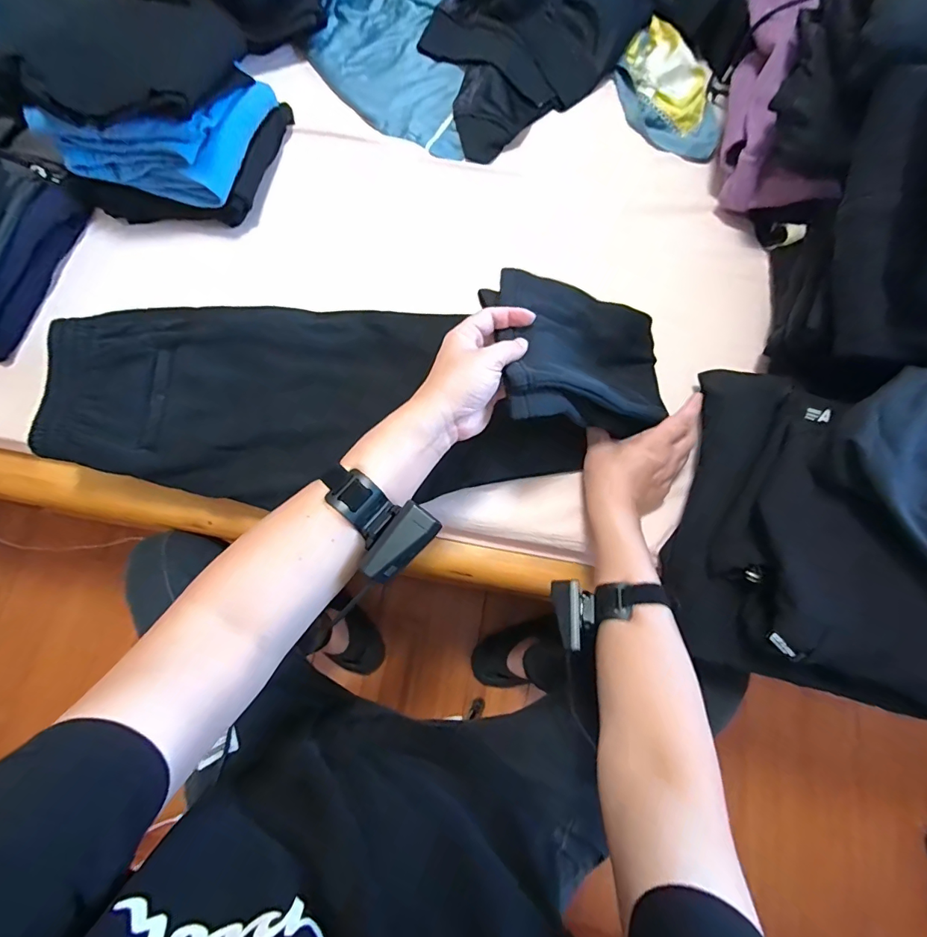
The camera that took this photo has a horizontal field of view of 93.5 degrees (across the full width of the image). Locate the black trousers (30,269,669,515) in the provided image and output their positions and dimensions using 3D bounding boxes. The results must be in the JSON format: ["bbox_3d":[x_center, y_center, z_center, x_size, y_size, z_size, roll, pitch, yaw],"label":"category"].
[{"bbox_3d":[-0.117,-0.104,0.491,0.698,0.154,0.224,-4,74,2],"label":"black trousers"}]

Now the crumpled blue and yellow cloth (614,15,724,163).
[{"bbox_3d":[0.325,-0.621,0.708,0.148,0.036,0.273,-12,75,-4],"label":"crumpled blue and yellow cloth"}]

